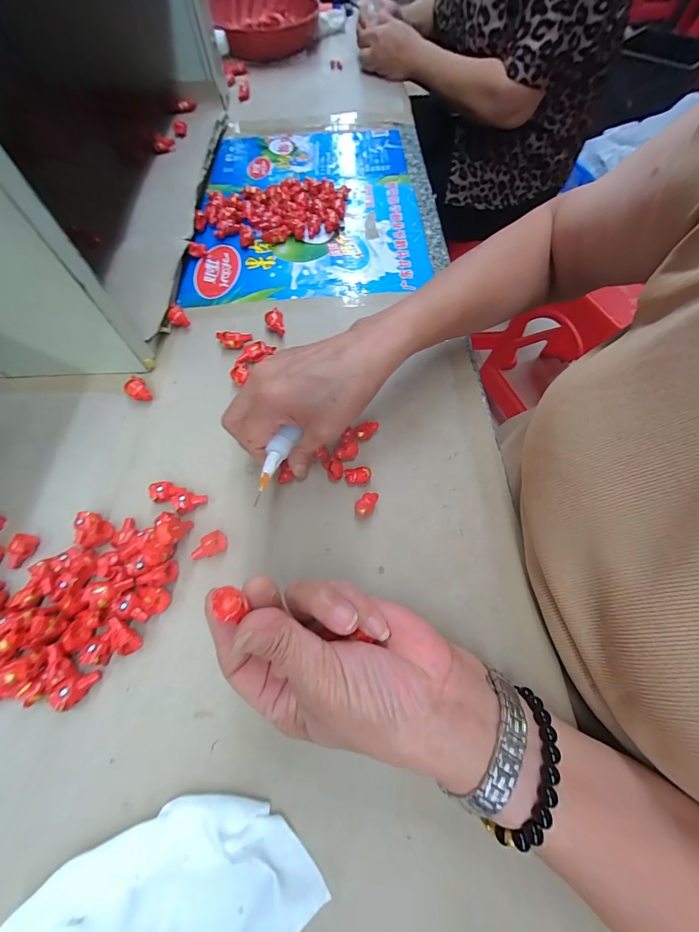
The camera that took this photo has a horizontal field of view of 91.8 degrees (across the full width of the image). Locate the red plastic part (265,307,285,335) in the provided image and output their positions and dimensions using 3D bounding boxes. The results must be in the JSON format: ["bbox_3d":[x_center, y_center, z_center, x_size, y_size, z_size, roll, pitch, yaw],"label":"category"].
[{"bbox_3d":[-0.077,-0.148,0.352,0.018,0.014,0.030,-12,64,-5],"label":"red plastic part"}]

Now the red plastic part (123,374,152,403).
[{"bbox_3d":[-0.202,-0.071,0.322,0.019,0.011,0.028,-30,67,-13],"label":"red plastic part"}]

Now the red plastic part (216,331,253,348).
[{"bbox_3d":[-0.117,-0.126,0.343,0.035,0.015,0.014,5,64,3],"label":"red plastic part"}]

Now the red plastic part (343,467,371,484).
[{"bbox_3d":[0.006,0.008,0.272,0.021,0.012,0.011,2,64,2],"label":"red plastic part"}]

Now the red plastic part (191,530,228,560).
[{"bbox_3d":[-0.104,0.060,0.251,0.026,0.011,0.015,-33,68,-14],"label":"red plastic part"}]

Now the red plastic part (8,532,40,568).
[{"bbox_3d":[-0.251,0.064,0.260,0.013,0.010,0.026,-6,64,-2],"label":"red plastic part"}]

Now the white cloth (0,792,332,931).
[{"bbox_3d":[-0.089,0.219,0.168,0.134,0.014,0.075,-25,66,-11],"label":"white cloth"}]

